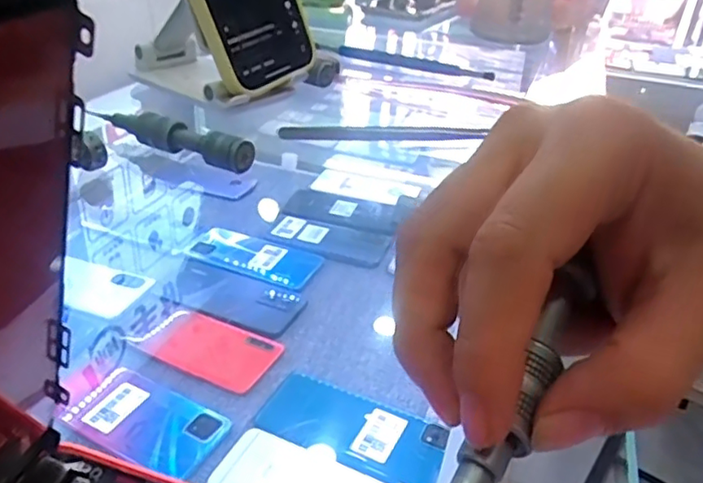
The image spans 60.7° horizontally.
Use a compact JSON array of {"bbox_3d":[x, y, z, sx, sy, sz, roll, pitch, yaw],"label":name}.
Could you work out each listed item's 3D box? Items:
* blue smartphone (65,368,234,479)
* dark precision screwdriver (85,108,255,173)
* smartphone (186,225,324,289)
[{"bbox_3d":[-0.173,0.149,0.504,0.131,0.005,0.073,17,34,21],"label":"blue smartphone"},{"bbox_3d":[-0.097,-0.057,0.314,0.104,0.015,0.013,18,34,23],"label":"dark precision screwdriver"},{"bbox_3d":[-0.127,0.014,0.733,0.182,0.004,0.082,16,34,20],"label":"smartphone"}]

